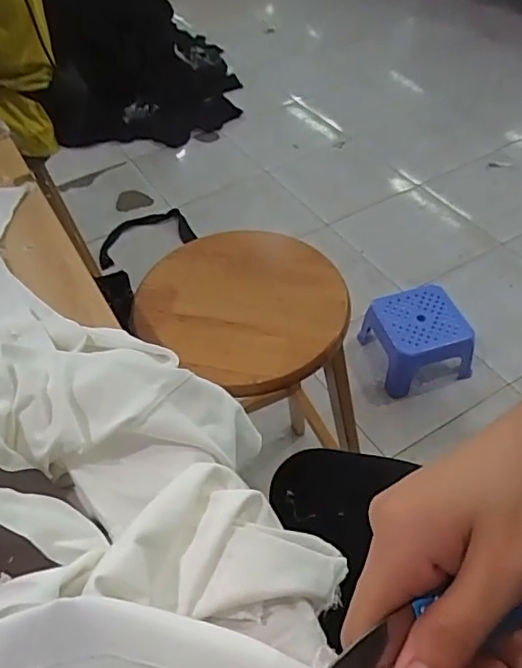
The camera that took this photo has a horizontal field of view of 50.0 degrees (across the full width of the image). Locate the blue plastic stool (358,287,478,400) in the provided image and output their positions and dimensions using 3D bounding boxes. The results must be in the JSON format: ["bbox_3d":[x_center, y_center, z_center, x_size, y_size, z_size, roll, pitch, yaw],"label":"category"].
[{"bbox_3d":[0.403,0.009,1.462,0.239,0.160,0.221,-15,50,-9],"label":"blue plastic stool"}]

